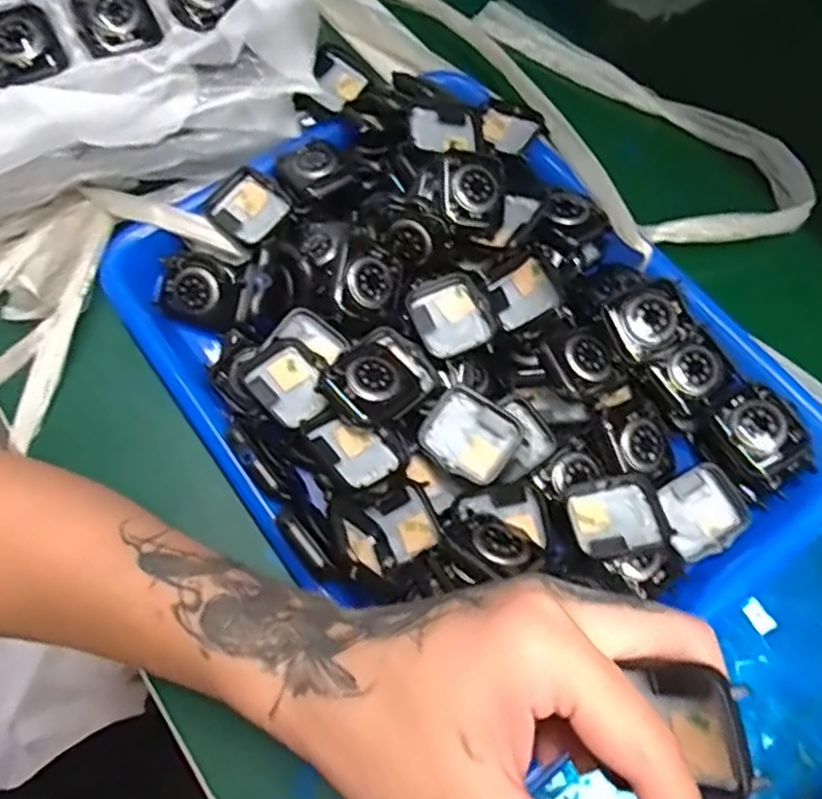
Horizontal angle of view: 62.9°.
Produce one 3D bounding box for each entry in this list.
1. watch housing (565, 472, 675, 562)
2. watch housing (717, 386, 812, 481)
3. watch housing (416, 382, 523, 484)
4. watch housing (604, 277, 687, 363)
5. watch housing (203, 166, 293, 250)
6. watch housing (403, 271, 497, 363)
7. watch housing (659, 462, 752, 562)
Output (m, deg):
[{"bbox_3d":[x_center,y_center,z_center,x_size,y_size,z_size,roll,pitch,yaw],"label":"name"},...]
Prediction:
[{"bbox_3d":[0.094,0.053,0.305,0.040,0.014,0.037,0,67,-1],"label":"watch housing"},{"bbox_3d":[0.168,0.014,0.320,0.032,0.011,0.040,-41,74,4],"label":"watch housing"},{"bbox_3d":[0.028,0.018,0.321,0.042,0.015,0.037,32,70,12],"label":"watch housing"},{"bbox_3d":[0.116,-0.039,0.329,0.038,0.011,0.032,-25,93,1],"label":"watch housing"},{"bbox_3d":[-0.086,-0.103,0.362,0.044,0.012,0.035,40,72,15],"label":"watch housing"},{"bbox_3d":[0.021,-0.042,0.338,0.036,0.010,0.043,-21,69,-10],"label":"watch housing"},{"bbox_3d":[0.140,0.053,0.322,0.038,0.014,0.037,-27,70,-12],"label":"watch housing"}]

